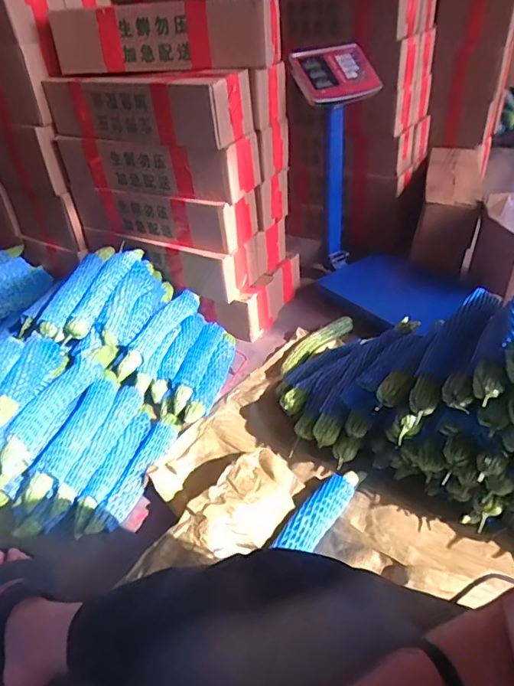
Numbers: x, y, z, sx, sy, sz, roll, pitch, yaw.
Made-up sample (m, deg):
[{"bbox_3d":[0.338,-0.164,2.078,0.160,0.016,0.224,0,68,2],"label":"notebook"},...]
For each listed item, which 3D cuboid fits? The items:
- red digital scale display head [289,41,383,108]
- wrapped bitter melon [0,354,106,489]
[{"bbox_3d":[0.207,-0.711,1.277,0.249,0.159,0.039,-23,0,-19],"label":"red digital scale display head"},{"bbox_3d":[-0.401,0.139,0.962,0.070,0.082,0.294,6,38,14],"label":"wrapped bitter melon"}]

